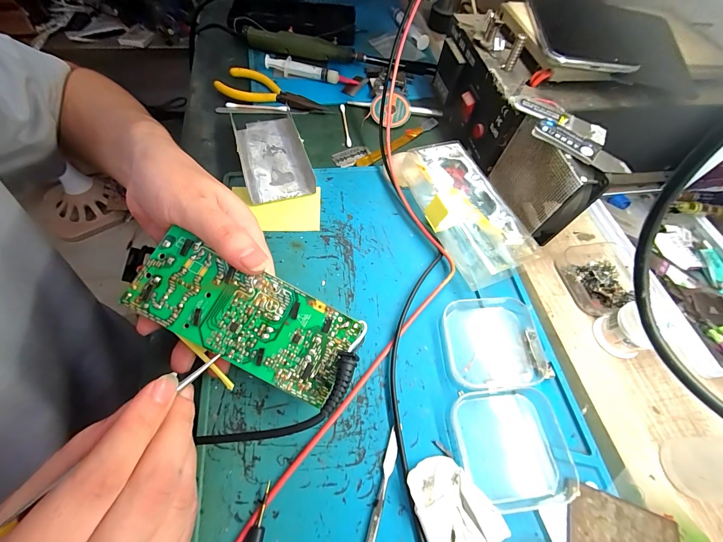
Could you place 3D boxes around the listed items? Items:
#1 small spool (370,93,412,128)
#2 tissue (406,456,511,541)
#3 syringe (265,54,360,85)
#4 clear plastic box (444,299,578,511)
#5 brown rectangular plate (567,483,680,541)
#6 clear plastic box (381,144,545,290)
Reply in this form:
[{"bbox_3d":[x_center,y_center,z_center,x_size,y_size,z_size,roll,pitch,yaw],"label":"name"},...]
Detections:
[{"bbox_3d":[0.034,-0.188,0.358,0.045,0.013,0.045,-1,76,2],"label":"small spool"},{"bbox_3d":[0.055,0.139,0.173,0.043,0.011,0.062,-22,64,-16],"label":"tissue"},{"bbox_3d":[-0.063,-0.249,0.382,0.114,0.017,0.012,11,60,2],"label":"syringe"},{"bbox_3d":[0.098,0.081,0.211,0.071,0.008,0.131,3,60,-2],"label":"clear plastic box"},{"bbox_3d":[0.148,0.151,0.173,0.061,0.004,0.037,19,61,7],"label":"brown rectangular plate"},{"bbox_3d":[0.083,-0.063,0.275,0.060,0.040,0.157,-23,64,-16],"label":"clear plastic box"}]

